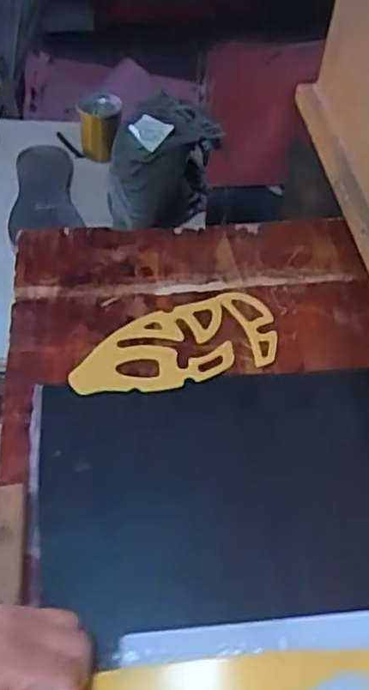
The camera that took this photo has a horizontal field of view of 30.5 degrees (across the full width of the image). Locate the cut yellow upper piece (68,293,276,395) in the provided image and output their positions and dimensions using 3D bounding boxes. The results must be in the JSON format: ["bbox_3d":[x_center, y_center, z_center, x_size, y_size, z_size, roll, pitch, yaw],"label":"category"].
[{"bbox_3d":[-0.012,0.001,0.725,0.221,0.009,0.103,-13,51,-13],"label":"cut yellow upper piece"}]

